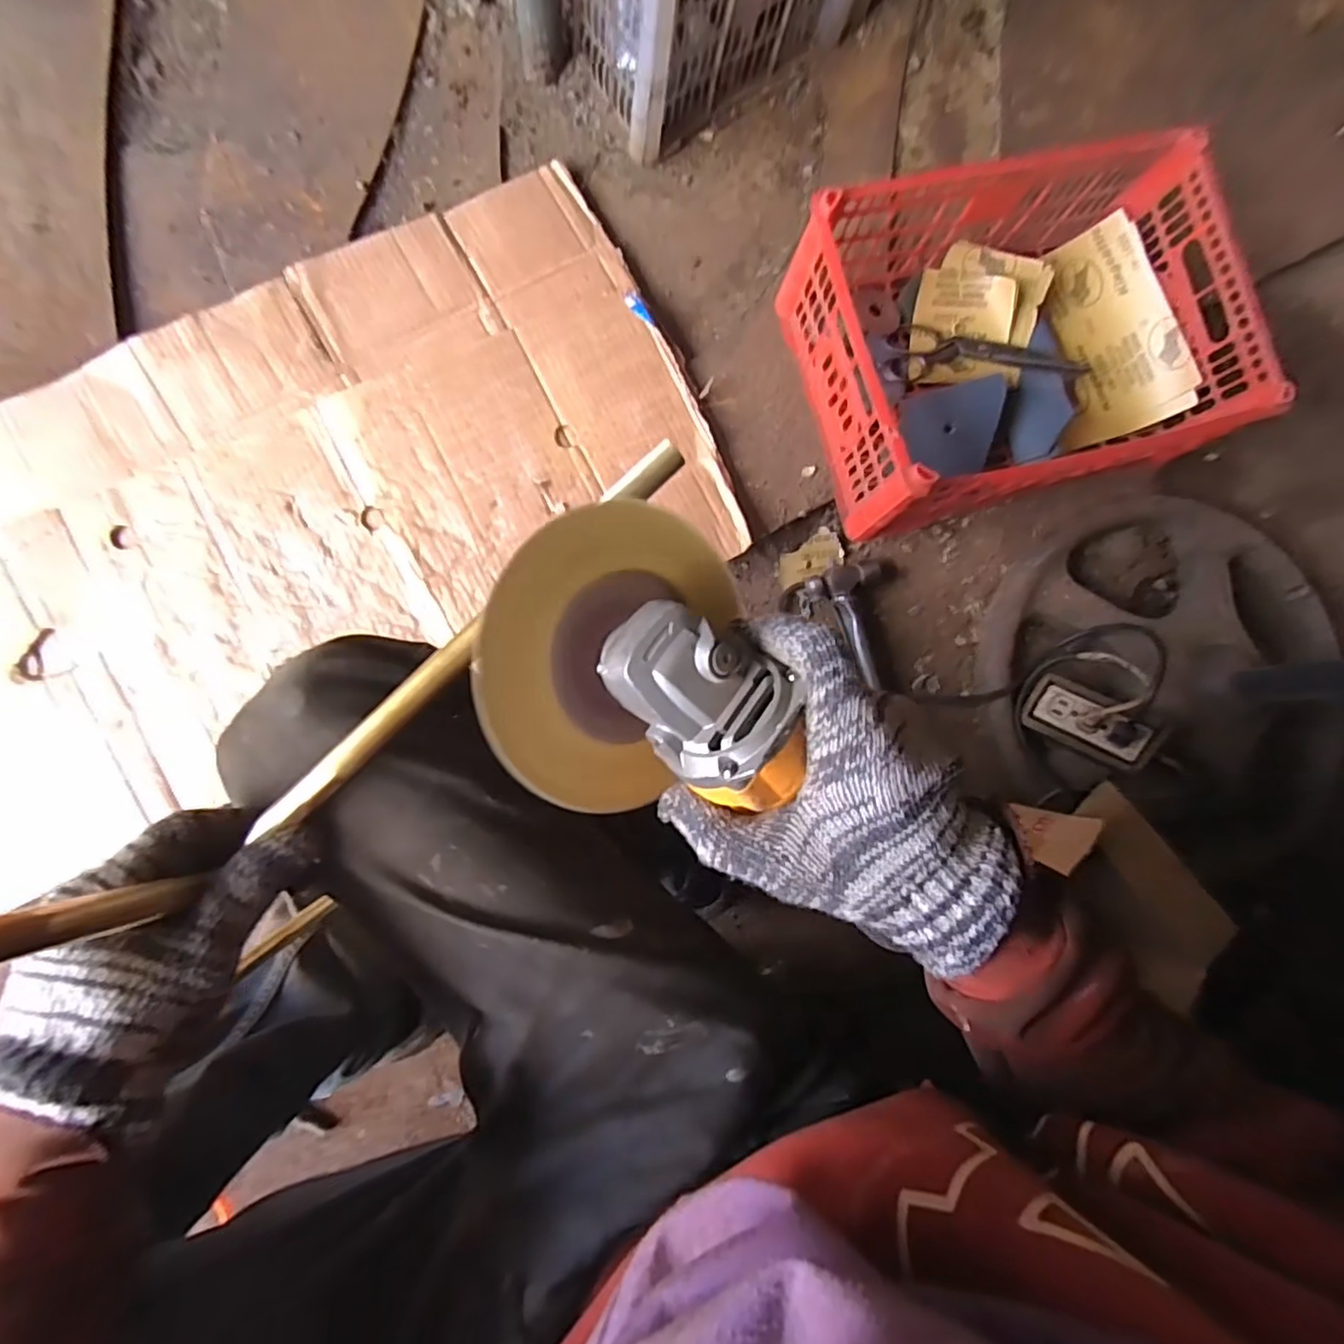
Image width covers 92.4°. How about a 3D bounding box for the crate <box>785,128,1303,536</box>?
[{"bbox_3d":[0.375,-0.366,0.715,0.428,0.150,0.328,-16,89,-7],"label":"crate"}]

